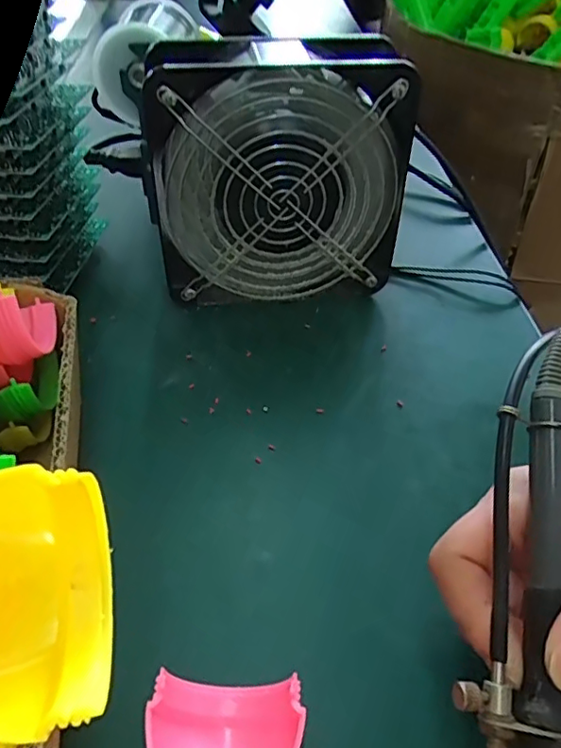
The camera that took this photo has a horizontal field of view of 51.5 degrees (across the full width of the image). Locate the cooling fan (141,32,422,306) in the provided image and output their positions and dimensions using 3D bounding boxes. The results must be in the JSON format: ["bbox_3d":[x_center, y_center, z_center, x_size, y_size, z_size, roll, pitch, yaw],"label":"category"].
[{"bbox_3d":[0.000,-0.115,0.352,0.147,0.148,0.058,1,48,-4],"label":"cooling fan"}]

